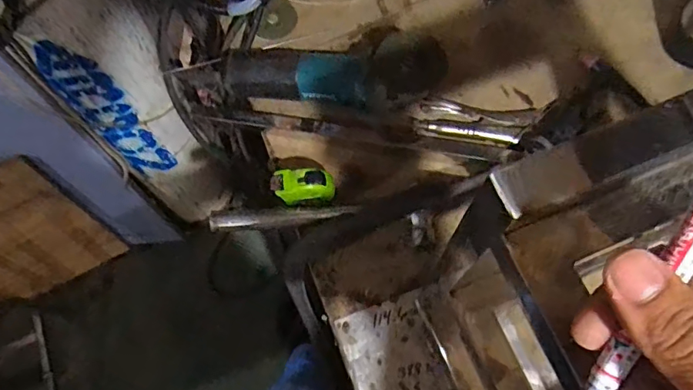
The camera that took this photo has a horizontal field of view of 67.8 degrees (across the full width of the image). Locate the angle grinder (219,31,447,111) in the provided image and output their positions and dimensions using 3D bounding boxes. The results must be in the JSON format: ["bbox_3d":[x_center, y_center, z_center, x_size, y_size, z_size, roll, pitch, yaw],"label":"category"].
[{"bbox_3d":[-0.022,-0.146,0.652,0.275,0.101,0.072,-1,69,1],"label":"angle grinder"}]

